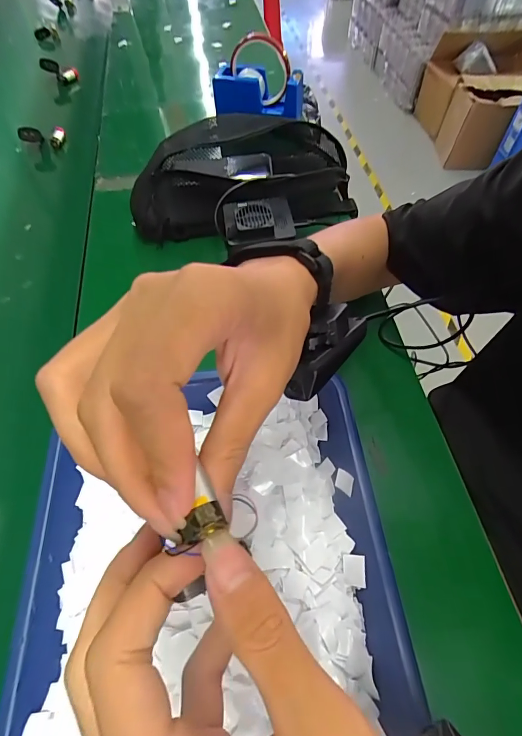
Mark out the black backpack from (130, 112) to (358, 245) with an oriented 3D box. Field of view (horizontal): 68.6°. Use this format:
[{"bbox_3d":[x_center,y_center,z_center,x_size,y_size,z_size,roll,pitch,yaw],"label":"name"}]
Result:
[{"bbox_3d":[-0.019,-0.254,0.508,0.295,0.088,0.187,-8,58,-5],"label":"black backpack"}]

